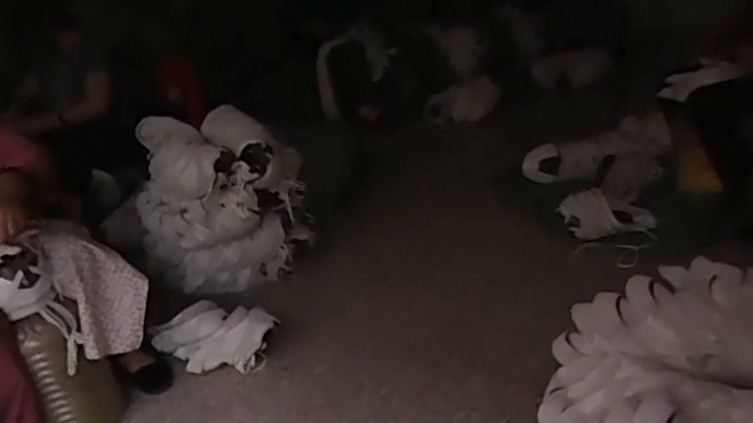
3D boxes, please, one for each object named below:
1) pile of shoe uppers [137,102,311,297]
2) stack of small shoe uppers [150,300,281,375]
[{"bbox_3d":[-0.484,-0.047,1.902,0.523,0.445,0.406,-18,25,-15],"label":"pile of shoe uppers"},{"bbox_3d":[-0.425,0.320,1.543,0.345,0.119,0.157,-1,26,20],"label":"stack of small shoe uppers"}]

